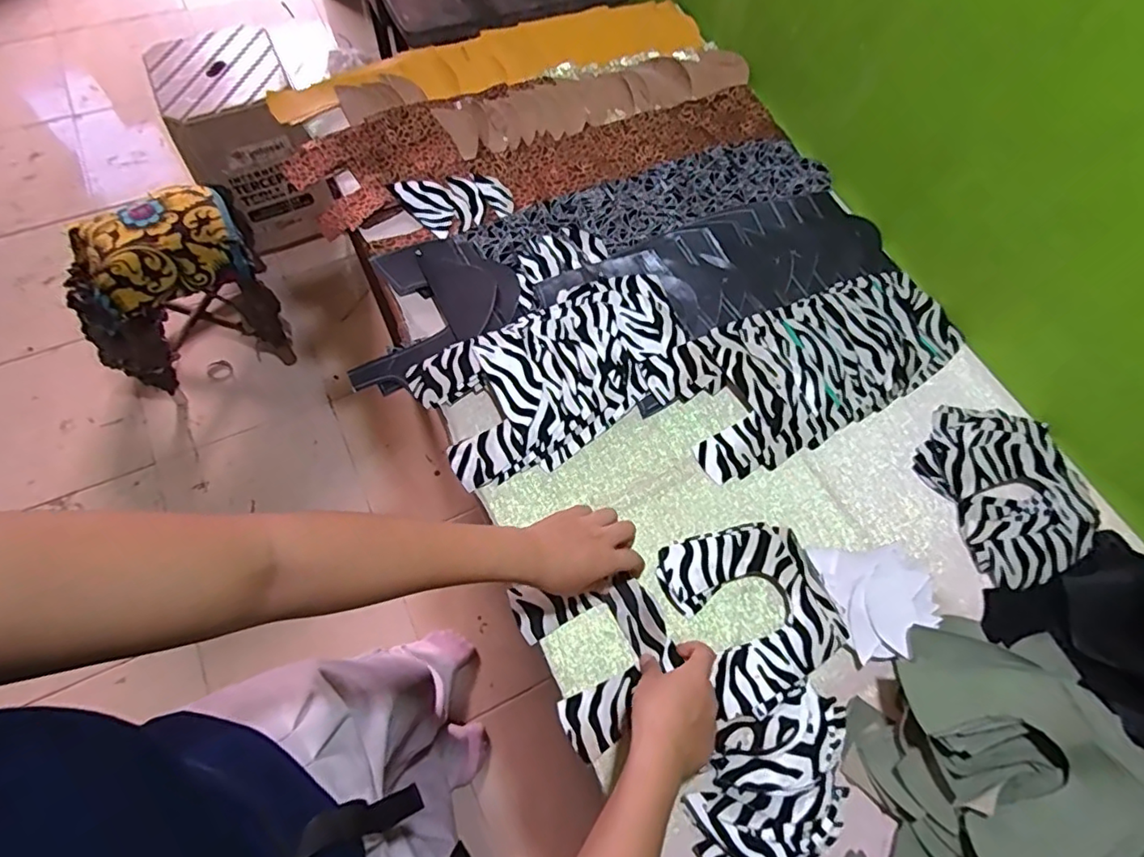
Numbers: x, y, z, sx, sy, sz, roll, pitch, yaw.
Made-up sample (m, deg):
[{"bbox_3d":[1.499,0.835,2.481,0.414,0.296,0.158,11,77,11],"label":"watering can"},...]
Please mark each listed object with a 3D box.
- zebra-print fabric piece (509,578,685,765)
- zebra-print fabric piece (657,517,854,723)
[{"bbox_3d":[0.028,0.199,0.528,0.122,0.011,0.150,-24,69,-14],"label":"zebra-print fabric piece"},{"bbox_3d":[0.173,0.168,0.539,0.142,0.014,0.157,-20,65,-8],"label":"zebra-print fabric piece"}]

